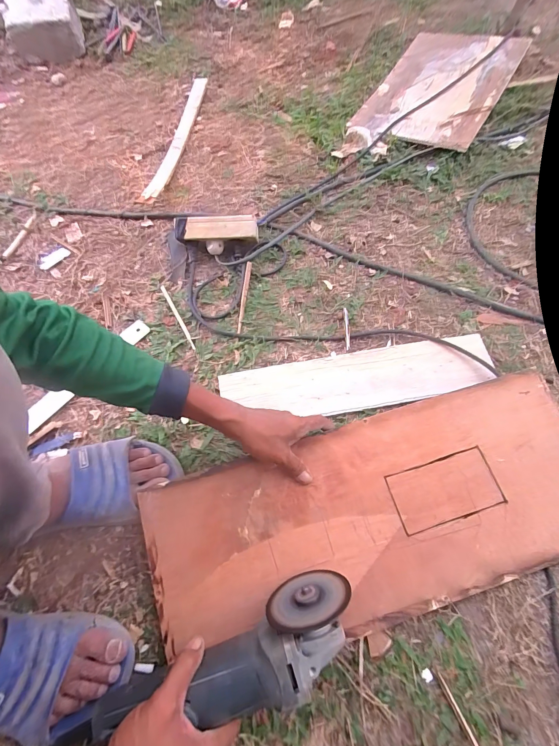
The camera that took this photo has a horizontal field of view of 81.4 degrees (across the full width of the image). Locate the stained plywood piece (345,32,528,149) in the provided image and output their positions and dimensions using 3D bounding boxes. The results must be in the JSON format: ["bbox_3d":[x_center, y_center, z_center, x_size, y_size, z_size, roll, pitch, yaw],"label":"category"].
[{"bbox_3d":[0.402,-0.727,0.824,0.290,0.015,0.461,28,73,19],"label":"stained plywood piece"}]

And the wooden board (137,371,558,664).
[{"bbox_3d":[0.132,0.185,0.442,0.601,0.025,0.241,-13,67,-4],"label":"wooden board"}]

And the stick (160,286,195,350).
[{"bbox_3d":[-0.191,-0.107,0.612,0.009,0.005,0.156,-29,69,-10],"label":"stick"}]

